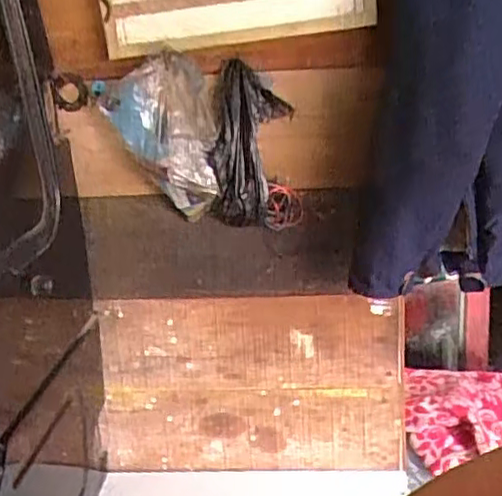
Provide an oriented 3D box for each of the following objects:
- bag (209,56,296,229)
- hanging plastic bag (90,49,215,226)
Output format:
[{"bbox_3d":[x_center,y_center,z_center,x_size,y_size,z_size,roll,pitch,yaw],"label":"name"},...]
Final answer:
[{"bbox_3d":[0.001,-0.154,0.983,0.123,0.263,0.059,-11,41,-16],"label":"bag"},{"bbox_3d":[-0.143,-0.166,0.984,0.169,0.238,0.129,-9,18,-10],"label":"hanging plastic bag"}]

